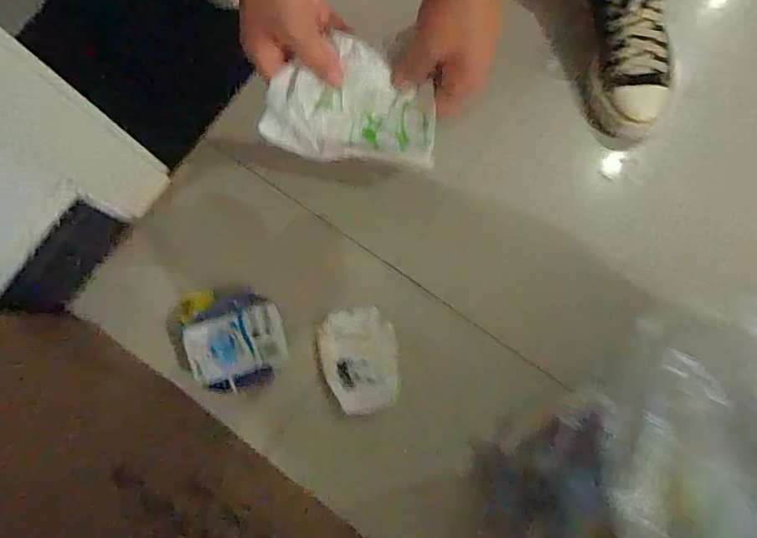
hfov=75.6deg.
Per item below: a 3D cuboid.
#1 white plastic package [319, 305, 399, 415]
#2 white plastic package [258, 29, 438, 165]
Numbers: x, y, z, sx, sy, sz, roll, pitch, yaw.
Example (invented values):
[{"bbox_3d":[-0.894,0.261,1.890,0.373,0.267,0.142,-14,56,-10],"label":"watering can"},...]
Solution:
[{"bbox_3d":[-0.021,0.102,0.550,0.086,0.032,0.118,-12,80,-1],"label":"white plastic package"},{"bbox_3d":[-0.022,-0.129,0.378,0.130,0.022,0.087,6,80,2],"label":"white plastic package"}]

